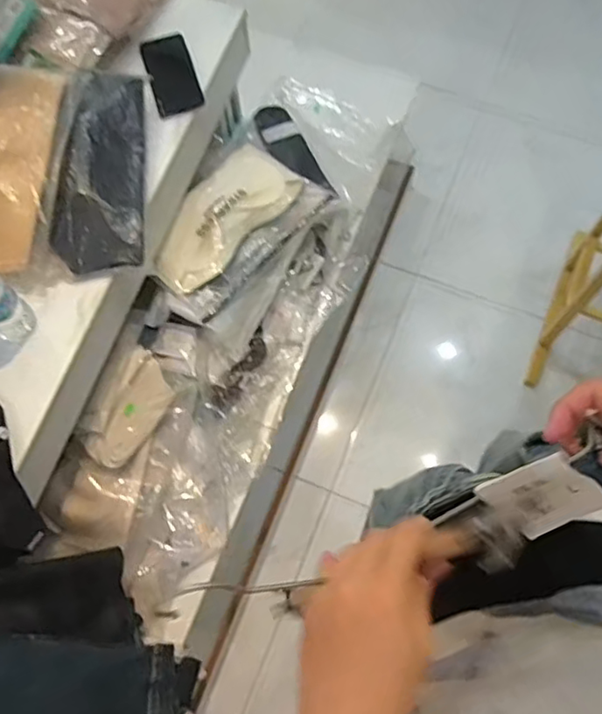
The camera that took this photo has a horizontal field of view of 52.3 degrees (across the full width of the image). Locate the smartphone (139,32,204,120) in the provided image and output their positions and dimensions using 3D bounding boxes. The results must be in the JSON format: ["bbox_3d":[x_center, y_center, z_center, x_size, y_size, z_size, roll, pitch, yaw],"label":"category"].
[{"bbox_3d":[-0.220,-0.482,1.044,0.079,0.014,0.170,-17,70,-5],"label":"smartphone"}]

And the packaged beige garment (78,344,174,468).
[{"bbox_3d":[-0.301,0.086,1.055,0.116,0.040,0.186,39,73,-6],"label":"packaged beige garment"}]

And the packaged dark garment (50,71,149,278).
[{"bbox_3d":[-0.311,-0.292,0.941,0.130,0.072,0.327,-3,70,1],"label":"packaged dark garment"}]

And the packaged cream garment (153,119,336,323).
[{"bbox_3d":[-0.139,-0.250,1.117,0.227,0.053,0.353,40,76,15],"label":"packaged cream garment"}]

